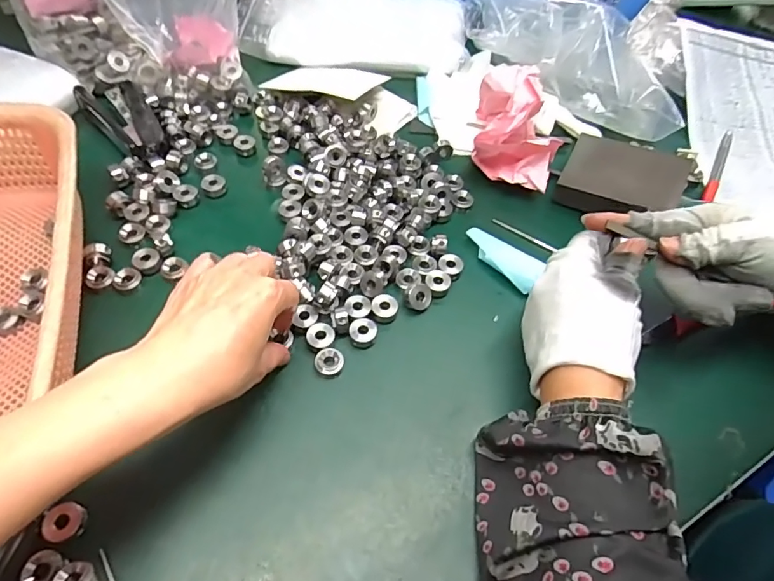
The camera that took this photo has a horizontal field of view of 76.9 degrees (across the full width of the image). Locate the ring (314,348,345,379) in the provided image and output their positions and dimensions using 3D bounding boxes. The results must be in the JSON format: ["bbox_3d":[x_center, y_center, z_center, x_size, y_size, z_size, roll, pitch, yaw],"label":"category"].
[{"bbox_3d":[-0.040,0.050,0.336,0.019,0.011,0.017,27,60,14],"label":"ring"}]

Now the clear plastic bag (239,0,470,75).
[{"bbox_3d":[-0.033,-0.309,0.554,0.246,0.038,0.133,9,57,3],"label":"clear plastic bag"}]

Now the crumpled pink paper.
[{"bbox_3d":[0.114,-0.144,0.435,0.070,0.062,0.094,10,57,4],"label":"crumpled pink paper"}]

